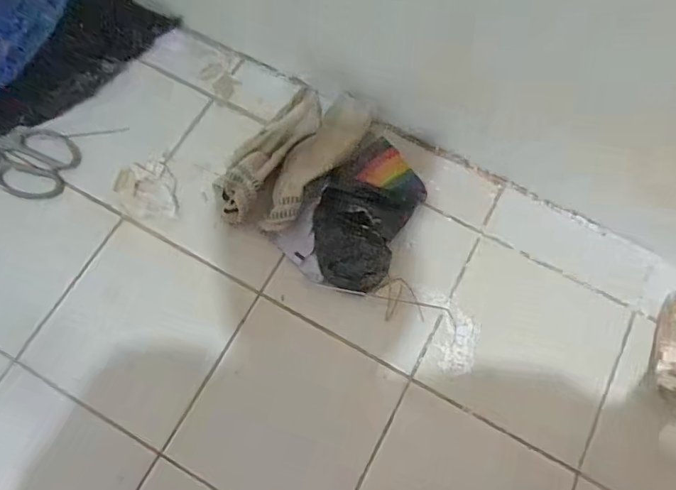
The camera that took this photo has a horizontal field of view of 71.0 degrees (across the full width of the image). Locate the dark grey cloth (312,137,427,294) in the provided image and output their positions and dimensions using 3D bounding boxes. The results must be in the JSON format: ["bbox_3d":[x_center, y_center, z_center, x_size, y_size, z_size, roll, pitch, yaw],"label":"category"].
[{"bbox_3d":[0.034,-0.041,0.574,0.108,0.046,0.191,27,75,9],"label":"dark grey cloth"}]

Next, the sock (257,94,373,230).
[{"bbox_3d":[-0.032,-0.104,0.584,0.063,0.032,0.204,36,76,11],"label":"sock"}]

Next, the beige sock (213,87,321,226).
[{"bbox_3d":[-0.089,-0.121,0.597,0.074,0.038,0.204,32,76,10],"label":"beige sock"}]

